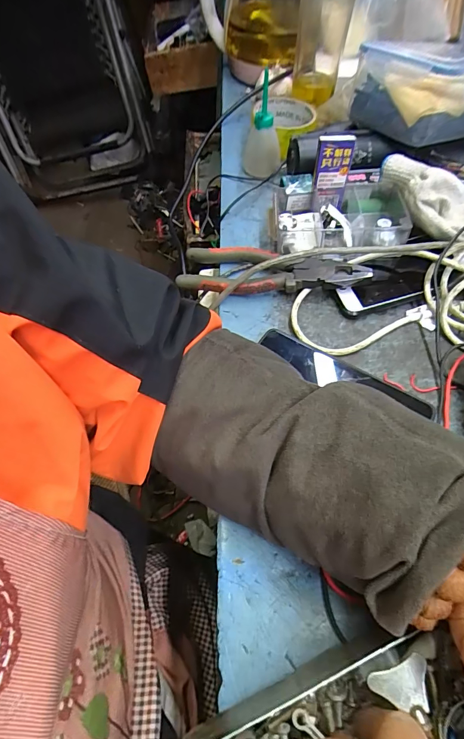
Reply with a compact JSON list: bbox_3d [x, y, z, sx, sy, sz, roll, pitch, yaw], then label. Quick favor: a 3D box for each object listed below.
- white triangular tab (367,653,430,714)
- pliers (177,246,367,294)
[{"bbox_3d":[0.084,0.156,0.194,0.028,0.005,0.022,8,59,4],"label":"white triangular tab"},{"bbox_3d":[0.040,-0.105,0.398,0.185,0.031,0.057,6,59,3],"label":"pliers"}]

